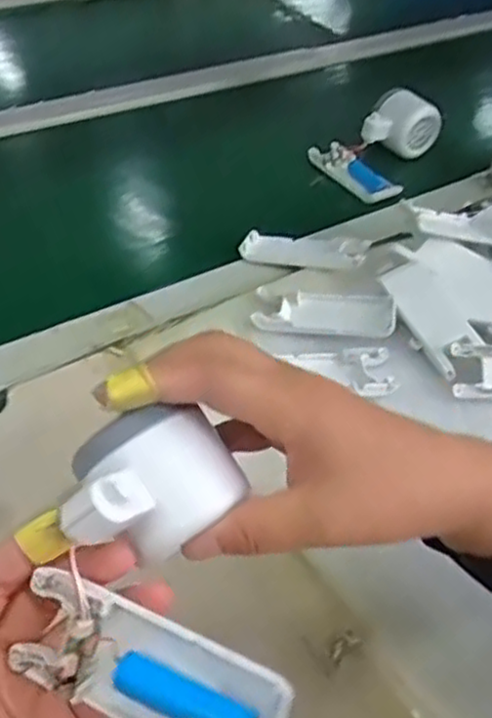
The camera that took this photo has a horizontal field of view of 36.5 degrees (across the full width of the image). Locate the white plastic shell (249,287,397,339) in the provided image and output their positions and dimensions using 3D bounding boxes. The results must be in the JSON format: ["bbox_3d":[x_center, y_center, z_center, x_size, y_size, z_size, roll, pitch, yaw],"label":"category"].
[{"bbox_3d":[0.059,-0.036,0.567,0.104,0.021,0.045,10,43,4],"label":"white plastic shell"}]

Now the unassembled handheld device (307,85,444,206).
[{"bbox_3d":[0.136,-0.219,0.746,0.110,0.072,0.095,-24,50,-29],"label":"unassembled handheld device"}]

